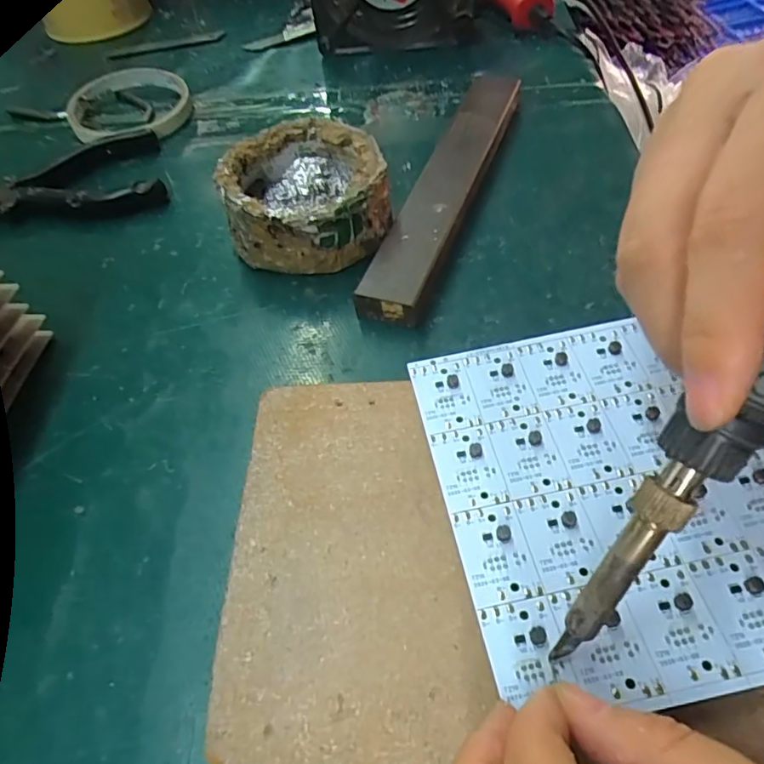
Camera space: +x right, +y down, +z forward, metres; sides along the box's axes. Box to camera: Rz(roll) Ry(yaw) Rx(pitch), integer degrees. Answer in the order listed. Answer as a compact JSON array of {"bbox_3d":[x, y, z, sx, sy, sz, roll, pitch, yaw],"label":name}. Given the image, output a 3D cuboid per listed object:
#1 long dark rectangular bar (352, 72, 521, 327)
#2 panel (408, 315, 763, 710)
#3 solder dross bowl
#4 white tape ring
[{"bbox_3d":[0.041,-0.117,0.311,0.033,0.018,0.221,16,56,16],"label":"long dark rectangular bar"},{"bbox_3d":[0.104,0.026,0.182,0.166,0.005,0.123,-11,53,-3],"label":"panel"},{"bbox_3d":[-0.039,-0.097,0.288,0.080,0.041,0.080,-2,53,3],"label":"solder dross bowl"},{"bbox_3d":[-0.179,-0.195,0.394,0.083,0.015,0.095,-25,55,-13],"label":"white tape ring"}]

